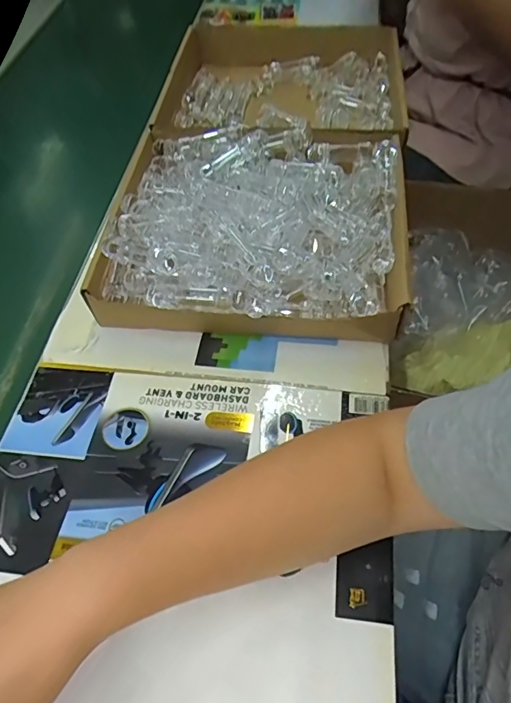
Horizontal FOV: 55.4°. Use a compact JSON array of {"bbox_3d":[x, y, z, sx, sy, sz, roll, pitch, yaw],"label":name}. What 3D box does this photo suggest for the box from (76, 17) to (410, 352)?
[{"bbox_3d":[0.024,-0.268,0.610,0.310,0.081,0.592,4,56,8],"label":"box"}]

